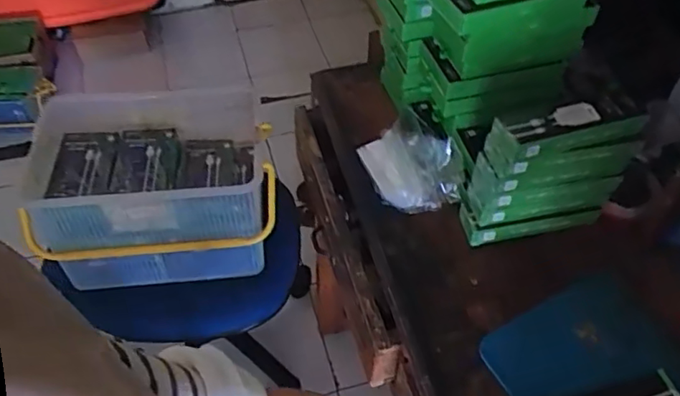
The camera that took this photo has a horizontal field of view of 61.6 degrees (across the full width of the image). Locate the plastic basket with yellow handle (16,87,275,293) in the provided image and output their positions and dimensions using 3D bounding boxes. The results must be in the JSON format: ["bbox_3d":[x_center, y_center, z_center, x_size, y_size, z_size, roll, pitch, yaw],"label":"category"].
[{"bbox_3d":[-0.287,-0.015,0.944,0.340,0.216,0.244,-7,50,-5],"label":"plastic basket with yellow handle"}]

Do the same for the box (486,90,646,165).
[{"bbox_3d":[0.241,-0.079,0.597,0.163,0.030,0.055,-16,51,-13],"label":"box"}]

